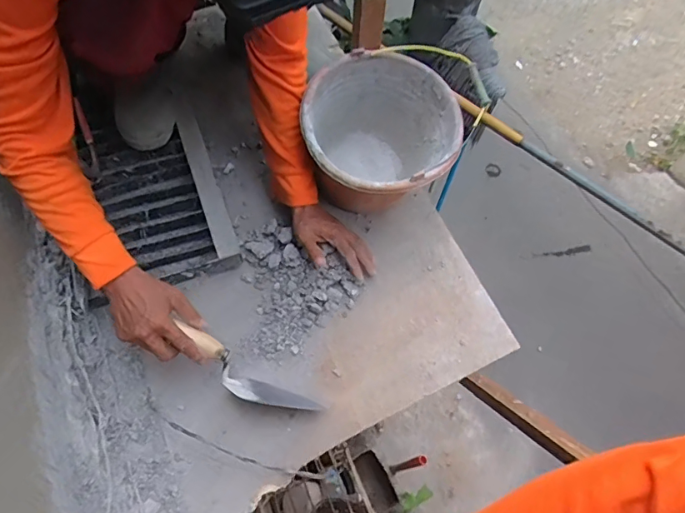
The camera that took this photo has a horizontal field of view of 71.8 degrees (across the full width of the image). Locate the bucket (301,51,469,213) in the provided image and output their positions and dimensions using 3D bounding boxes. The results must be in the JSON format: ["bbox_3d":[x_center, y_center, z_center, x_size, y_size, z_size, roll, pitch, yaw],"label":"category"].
[{"bbox_3d":[0.065,-0.190,0.872,0.257,0.232,0.269,2,61,-3],"label":"bucket"}]

